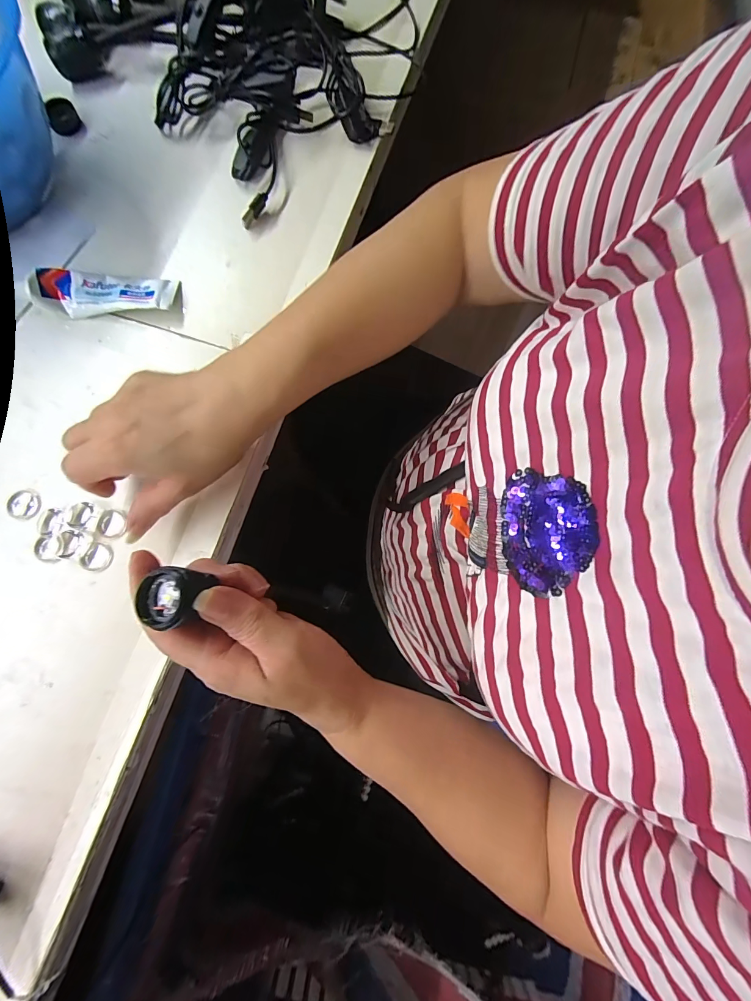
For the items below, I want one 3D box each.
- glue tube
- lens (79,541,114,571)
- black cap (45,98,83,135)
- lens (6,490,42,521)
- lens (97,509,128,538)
[{"bbox_3d":[-0.222,-0.172,0.301,0.107,0.017,0.035,-2,79,-1],"label":"glue tube"},{"bbox_3d":[-0.205,0.042,0.266,0.019,0.004,0.021,20,80,3],"label":"lens"},{"bbox_3d":[-0.290,-0.356,0.336,0.025,0.016,0.025,0,79,-1],"label":"black cap"},{"bbox_3d":[-0.263,0.003,0.272,0.020,0.007,0.021,0,79,-1],"label":"lens"},{"bbox_3d":[-0.199,0.017,0.273,0.017,0.004,0.020,11,79,1],"label":"lens"}]

